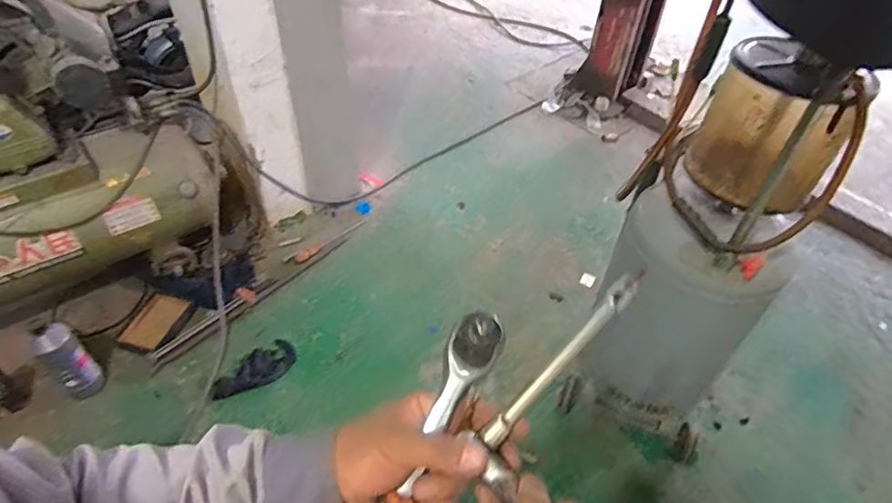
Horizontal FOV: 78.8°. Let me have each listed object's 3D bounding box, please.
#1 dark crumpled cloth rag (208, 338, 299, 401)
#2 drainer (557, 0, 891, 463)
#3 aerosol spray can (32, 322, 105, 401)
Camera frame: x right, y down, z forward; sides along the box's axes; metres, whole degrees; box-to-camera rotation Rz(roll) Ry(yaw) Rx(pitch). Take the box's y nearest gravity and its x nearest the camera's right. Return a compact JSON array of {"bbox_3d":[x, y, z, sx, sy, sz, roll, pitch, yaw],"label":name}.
[{"bbox_3d":[-0.604,0.375,1.707,0.267,0.029,0.128,-21,51,-22],"label":"dark crumpled cloth rag"},{"bbox_3d":[0.610,-0.032,1.227,0.415,1.236,0.391,33,53,25],"label":"drainer"},{"bbox_3d":[-1.069,0.314,1.545,0.090,0.284,0.102,28,51,22],"label":"aerosol spray can"}]

